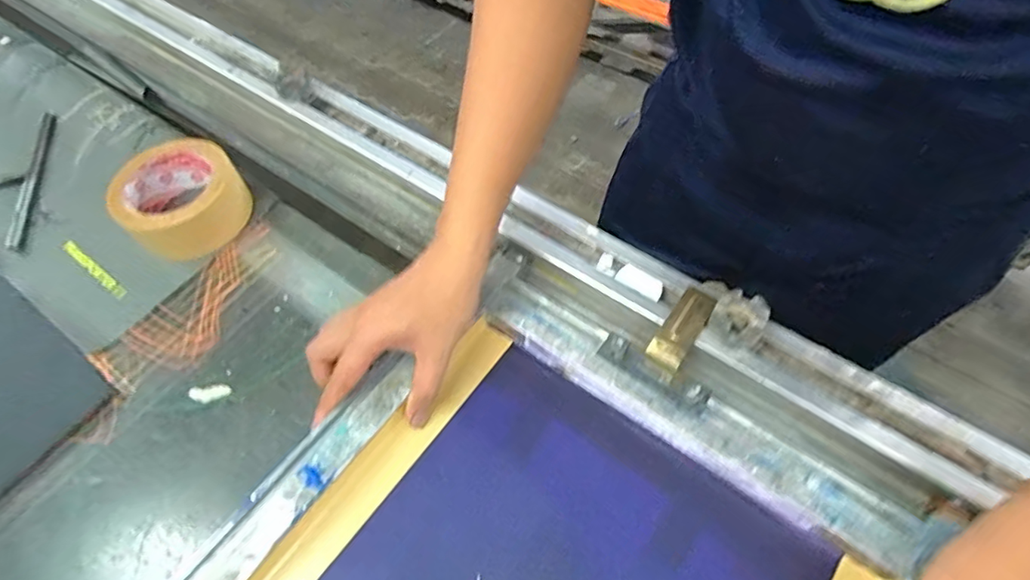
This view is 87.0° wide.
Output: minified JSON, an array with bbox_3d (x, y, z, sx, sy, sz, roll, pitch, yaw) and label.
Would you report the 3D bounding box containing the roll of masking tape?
[{"bbox_3d":[-0.308,-0.086,0.503,0.099,0.051,0.101,-1,57,2],"label":"roll of masking tape"}]

